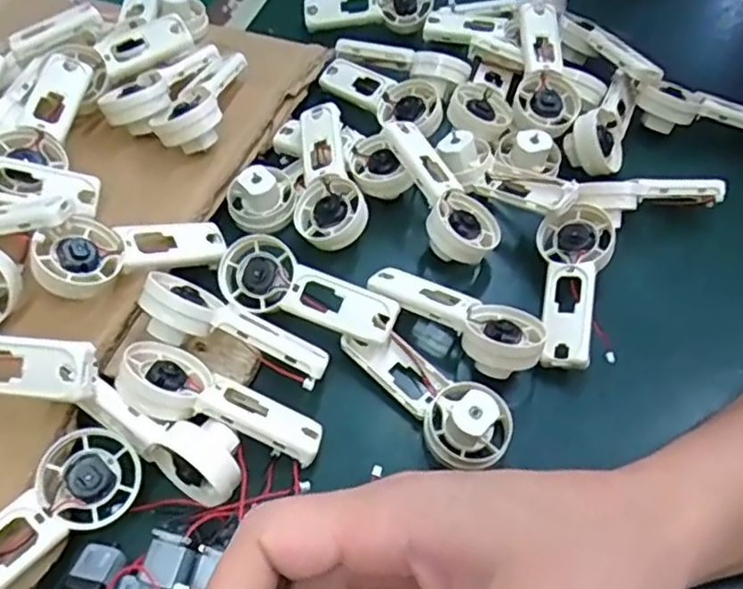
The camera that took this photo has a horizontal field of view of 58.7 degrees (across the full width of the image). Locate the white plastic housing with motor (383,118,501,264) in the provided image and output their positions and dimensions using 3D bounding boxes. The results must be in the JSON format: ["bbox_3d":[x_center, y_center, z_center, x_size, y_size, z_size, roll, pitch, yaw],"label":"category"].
[{"bbox_3d":[0.037,-0.060,0.368,0.045,0.018,0.095,-25,74,-18],"label":"white plastic housing with motor"}]

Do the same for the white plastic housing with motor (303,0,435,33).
[{"bbox_3d":[-0.002,-0.209,0.473,0.091,0.023,0.039,-3,55,-3],"label":"white plastic housing with motor"}]

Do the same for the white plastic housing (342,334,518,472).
[{"bbox_3d":[0.029,0.042,0.316,0.041,0.022,0.087,-33,62,-22],"label":"white plastic housing"}]

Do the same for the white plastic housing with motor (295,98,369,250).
[{"bbox_3d":[-0.022,-0.071,0.378,0.045,0.015,0.098,-1,64,9],"label":"white plastic housing with motor"}]

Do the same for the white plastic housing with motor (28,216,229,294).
[{"bbox_3d":[-0.120,-0.023,0.330,0.092,0.019,0.037,-11,53,-36],"label":"white plastic housing with motor"}]

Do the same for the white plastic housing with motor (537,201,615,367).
[{"bbox_3d":[0.104,-0.004,0.350,0.039,0.034,0.093,14,56,9],"label":"white plastic housing with motor"}]

